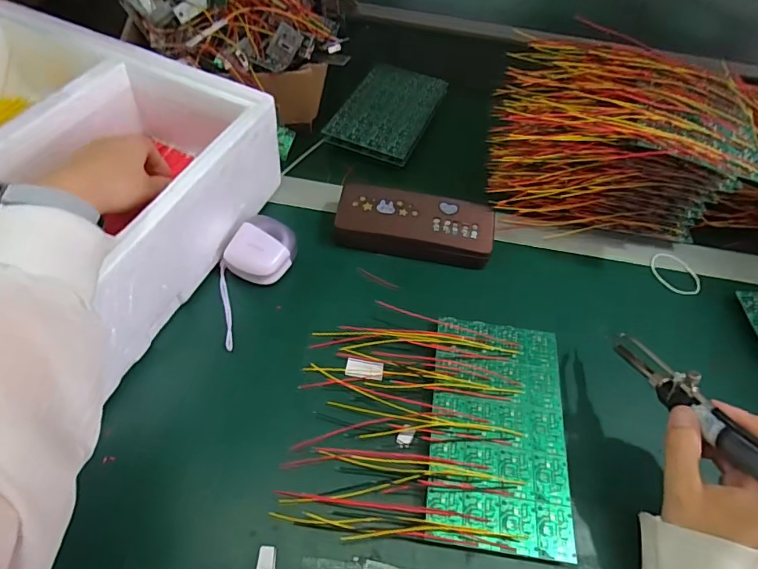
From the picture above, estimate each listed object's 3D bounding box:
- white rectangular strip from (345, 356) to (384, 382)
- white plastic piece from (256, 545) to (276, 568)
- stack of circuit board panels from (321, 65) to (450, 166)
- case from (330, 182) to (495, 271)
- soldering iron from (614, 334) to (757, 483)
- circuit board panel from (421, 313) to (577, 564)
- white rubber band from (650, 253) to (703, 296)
[{"bbox_3d":[-0.012,0.070,0.381,0.031,0.004,0.016,10,56,2],"label":"white rectangular strip"},{"bbox_3d":[-0.073,0.179,0.299,0.012,0.004,0.017,5,56,-2],"label":"white plastic piece"},{"bbox_3d":[0.015,-0.217,0.571,0.102,0.019,0.167,21,57,9],"label":"stack of circuit board panels"},{"bbox_3d":[0.035,-0.055,0.447,0.149,0.030,0.067,8,56,0],"label":"case"},{"bbox_3d":[0.218,0.088,0.284,0.025,0.035,0.198,-10,31,-11],"label":"soldering iron"},{"bbox_3d":[0.092,0.109,0.358,0.101,0.013,0.171,9,56,1],"label":"circuit board panel"},{"bbox_3d":[0.303,-0.011,0.468,0.041,0.005,0.053,-21,60,-17],"label":"white rubber band"}]

